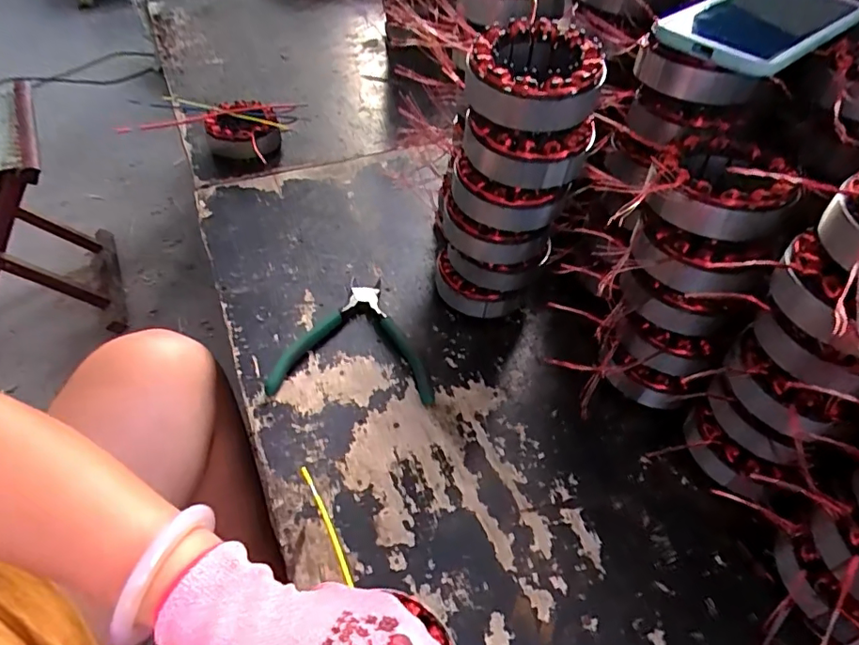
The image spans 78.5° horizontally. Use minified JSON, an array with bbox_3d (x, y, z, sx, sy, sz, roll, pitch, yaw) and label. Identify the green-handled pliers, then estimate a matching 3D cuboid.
[{"bbox_3d":[-0.063,0.011,0.465,0.134,0.011,0.127,2,49,1],"label":"green-handled pliers"}]

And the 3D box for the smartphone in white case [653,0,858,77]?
[{"bbox_3d":[0.234,-0.211,0.370,0.160,0.014,0.086,-35,58,-27],"label":"smartphone in white case"}]

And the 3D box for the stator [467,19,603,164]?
[{"bbox_3d":[0.067,-0.156,0.351,0.090,0.052,0.083,10,49,8],"label":"stator"}]

